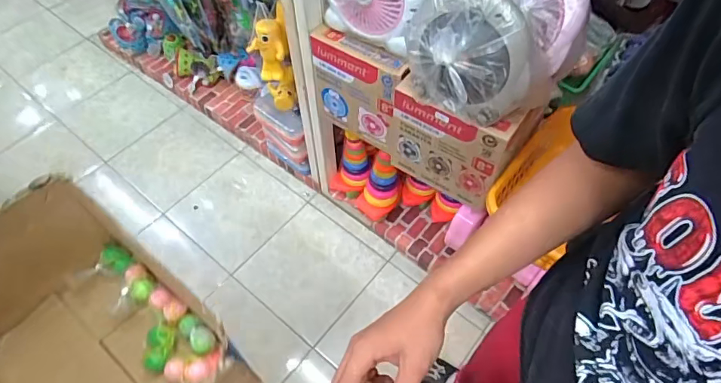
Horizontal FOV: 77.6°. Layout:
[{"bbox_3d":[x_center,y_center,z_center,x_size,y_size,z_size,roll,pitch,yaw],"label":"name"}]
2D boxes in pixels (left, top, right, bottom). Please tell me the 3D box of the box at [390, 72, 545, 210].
[{"bbox_3d":[0.227,-0.127,1.066,0.278,0.276,0.133,36,63,22],"label":"box"}]

